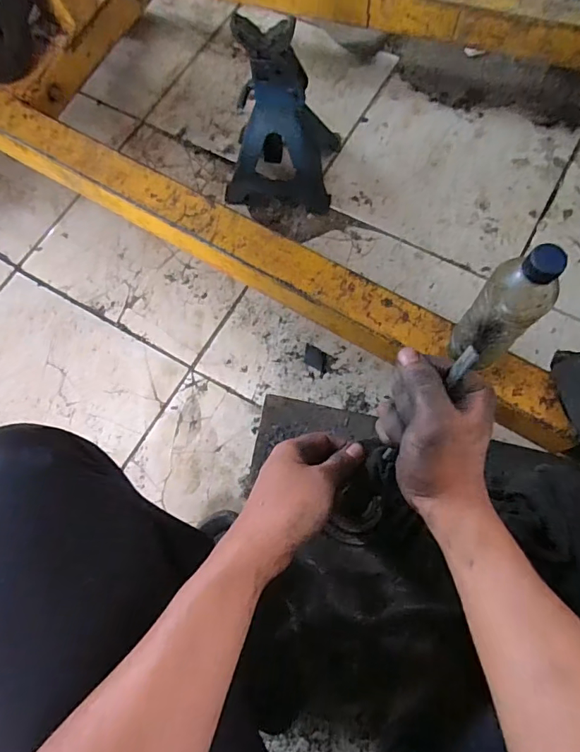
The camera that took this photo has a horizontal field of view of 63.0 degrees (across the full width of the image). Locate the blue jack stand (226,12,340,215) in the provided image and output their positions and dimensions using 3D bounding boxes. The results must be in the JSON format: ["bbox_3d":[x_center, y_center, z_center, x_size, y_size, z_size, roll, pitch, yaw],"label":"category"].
[{"bbox_3d":[-0.020,-0.448,0.811,0.202,0.301,0.152,5,72,4],"label":"blue jack stand"}]

